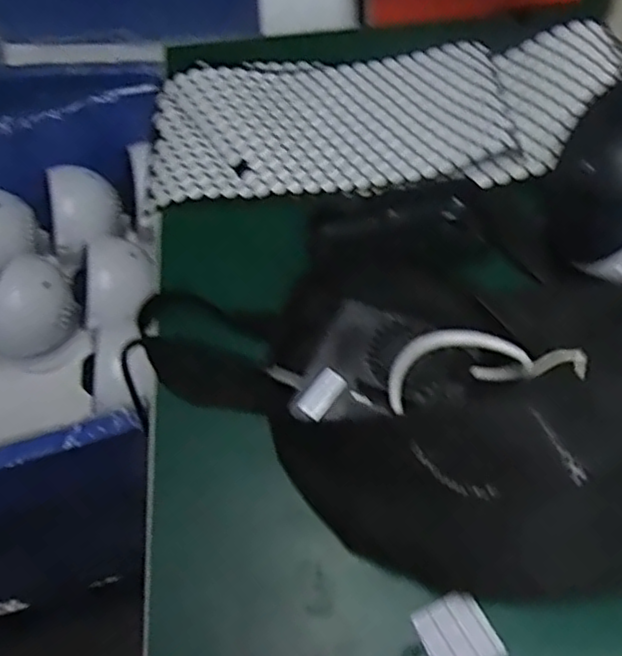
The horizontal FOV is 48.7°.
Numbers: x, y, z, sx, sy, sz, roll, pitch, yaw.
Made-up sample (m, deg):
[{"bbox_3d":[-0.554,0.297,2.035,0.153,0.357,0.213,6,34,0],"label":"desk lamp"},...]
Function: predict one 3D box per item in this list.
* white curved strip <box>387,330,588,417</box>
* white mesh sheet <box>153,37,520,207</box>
[{"bbox_3d":[0.078,0.014,0.308,0.089,0.041,0.021,-10,59,-1],"label":"white curved strip"},{"bbox_3d":[0.010,-0.142,0.468,0.231,0.018,0.117,-7,59,0],"label":"white mesh sheet"}]

